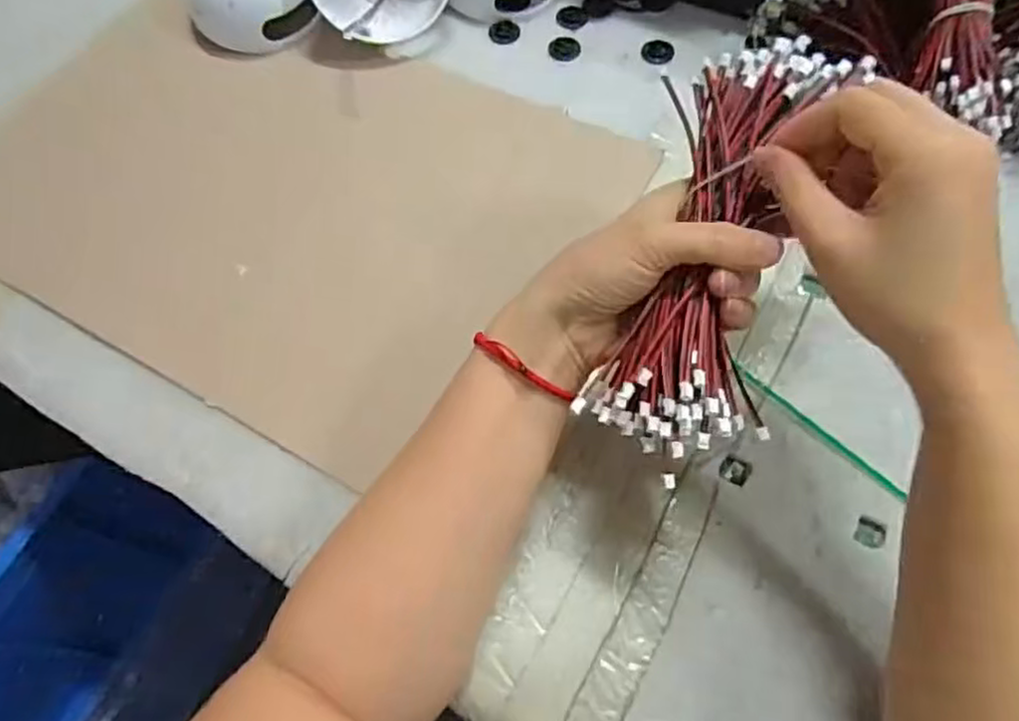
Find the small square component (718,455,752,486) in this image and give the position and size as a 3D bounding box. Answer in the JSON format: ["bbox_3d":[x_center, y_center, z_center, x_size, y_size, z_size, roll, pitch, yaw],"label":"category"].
[{"bbox_3d":[0.137,0.067,0.434,0.017,0.004,0.016,27,69,15],"label":"small square component"}]

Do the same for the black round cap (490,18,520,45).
[{"bbox_3d":[-0.004,-0.275,0.597,0.026,0.004,0.029,8,65,7],"label":"black round cap"}]

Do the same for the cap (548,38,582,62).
[{"bbox_3d":[0.046,-0.255,0.583,0.026,0.004,0.028,-1,64,3],"label":"cap"}]

